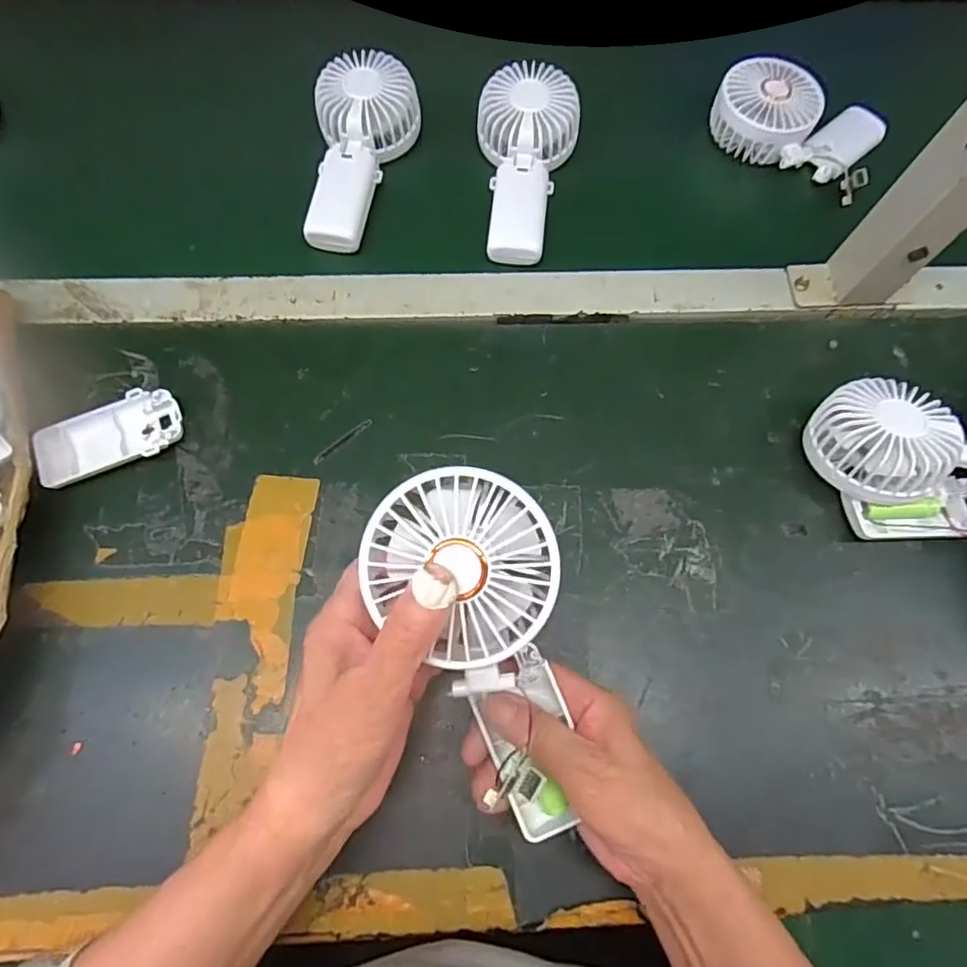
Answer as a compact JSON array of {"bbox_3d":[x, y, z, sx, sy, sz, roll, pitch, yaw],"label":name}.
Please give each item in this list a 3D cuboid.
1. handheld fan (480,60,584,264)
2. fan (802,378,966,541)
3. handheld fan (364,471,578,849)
[{"bbox_3d":[0.035,-0.269,0.471,0.082,0.041,0.173,6,70,1],"label":"handheld fan"},{"bbox_3d":[0.292,-0.015,0.388,0.117,0.056,0.107,4,70,0],"label":"fan"},{"bbox_3d":[0.003,0.087,0.271,0.081,0.043,0.192,-18,107,-8],"label":"handheld fan"}]

